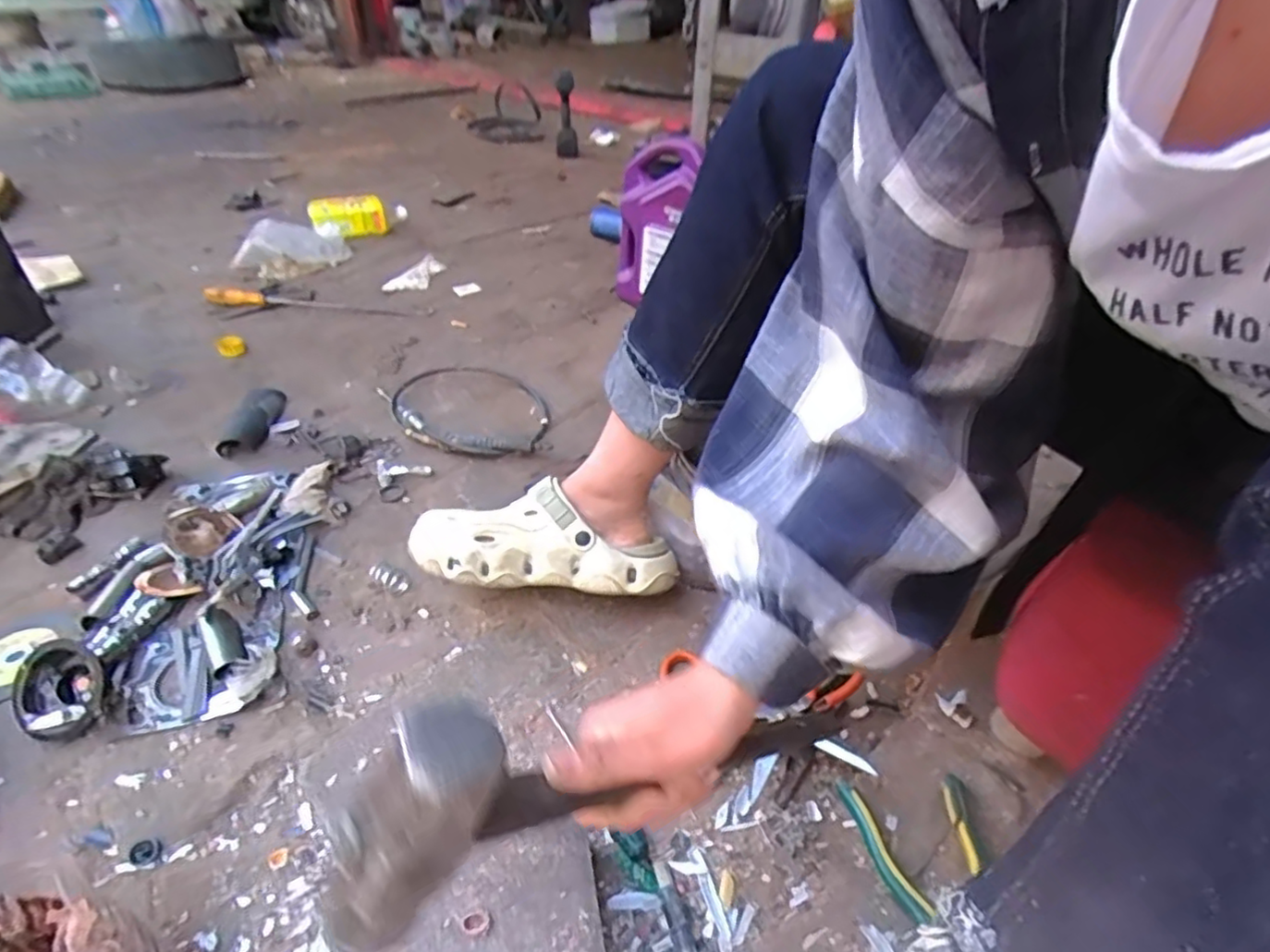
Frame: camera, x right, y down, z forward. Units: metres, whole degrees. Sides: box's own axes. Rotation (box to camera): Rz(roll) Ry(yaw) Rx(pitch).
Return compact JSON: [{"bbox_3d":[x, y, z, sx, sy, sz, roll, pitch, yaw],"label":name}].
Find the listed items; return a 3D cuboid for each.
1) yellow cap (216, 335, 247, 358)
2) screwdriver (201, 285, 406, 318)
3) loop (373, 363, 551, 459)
[{"bbox_3d":[-0.588,-0.189,0.931,0.036,0.017,0.047,-22,42,-26],"label":"yellow cap"},{"bbox_3d":[-0.542,-0.286,1.060,0.285,0.025,0.027,2,36,-21],"label":"screwdriver"},{"bbox_3d":[-0.221,-0.094,0.886,0.201,0.025,0.230,-25,54,-35],"label":"loop"}]

